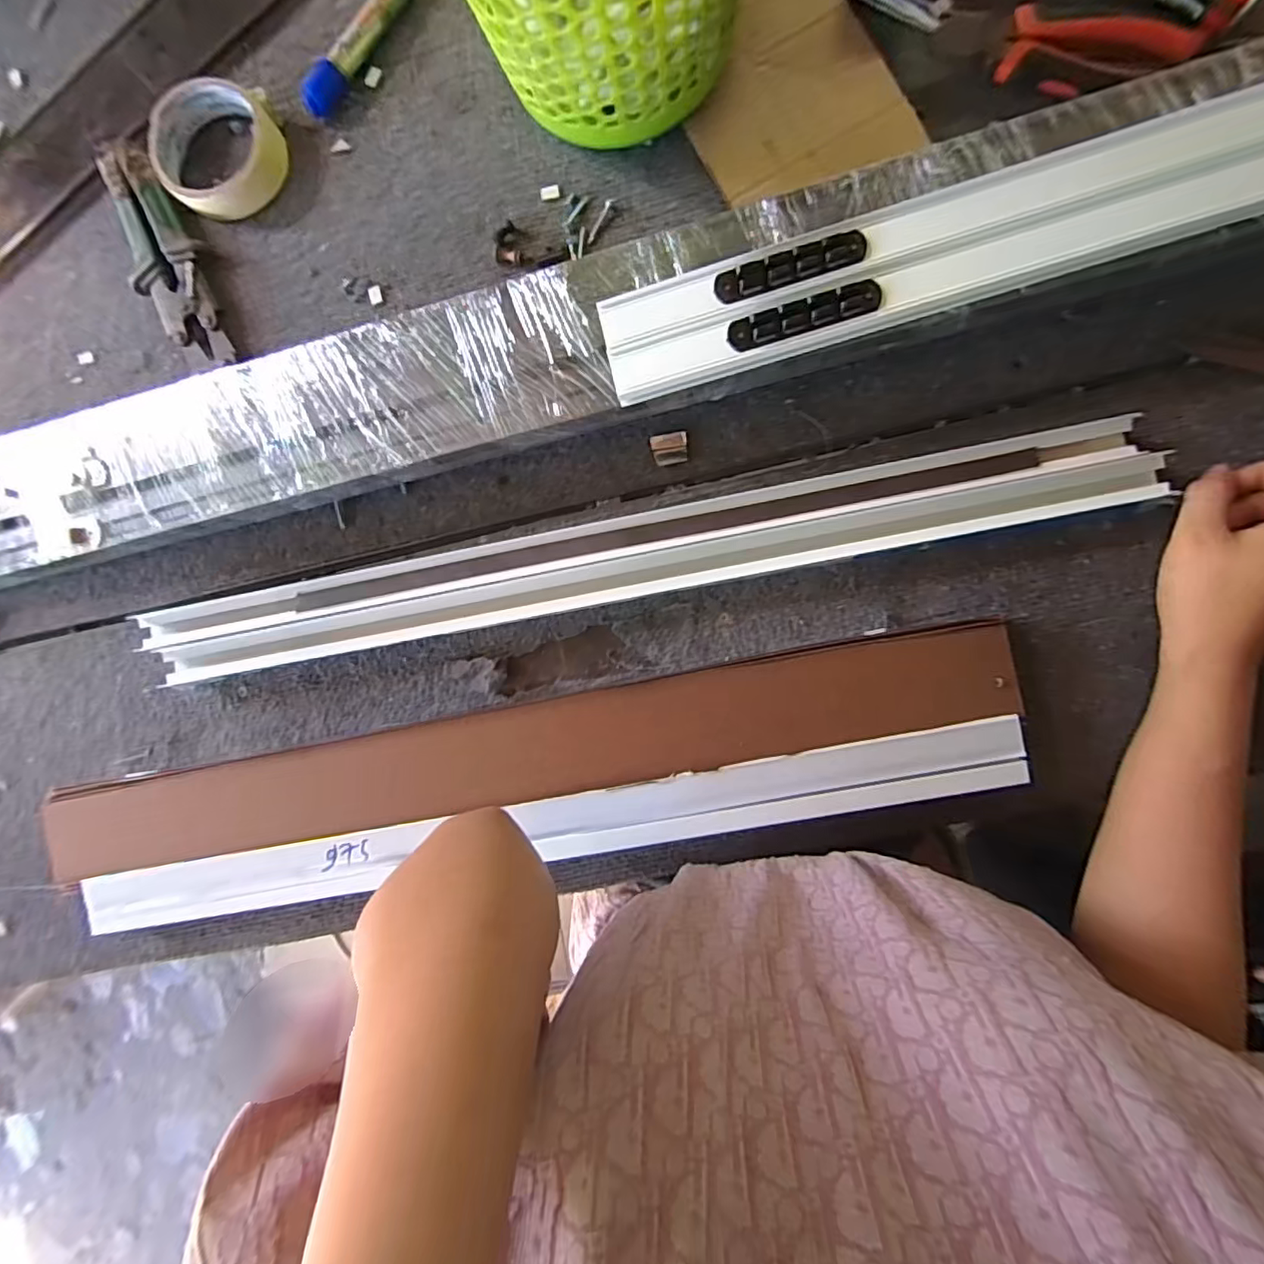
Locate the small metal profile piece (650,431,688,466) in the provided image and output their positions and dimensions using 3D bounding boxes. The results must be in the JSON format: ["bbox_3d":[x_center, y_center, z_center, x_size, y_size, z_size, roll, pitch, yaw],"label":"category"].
[{"bbox_3d":[0.025,-0.121,0.382,0.023,0.004,0.020,-11,85,7],"label":"small metal profile piece"}]

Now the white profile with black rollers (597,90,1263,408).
[{"bbox_3d":[0.309,-0.240,0.288,0.660,0.017,0.056,-15,85,7],"label":"white profile with black rollers"}]

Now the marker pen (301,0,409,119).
[{"bbox_3d":[-0.190,-0.411,0.406,0.018,0.021,0.112,42,94,6],"label":"marker pen"}]

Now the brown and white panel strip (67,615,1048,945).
[{"bbox_3d":[-0.083,0.105,0.379,0.631,0.030,0.107,-12,85,7],"label":"brown and white panel strip"}]

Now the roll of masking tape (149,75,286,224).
[{"bbox_3d":[-0.290,-0.342,0.411,0.090,0.027,0.090,0,89,7],"label":"roll of masking tape"}]

